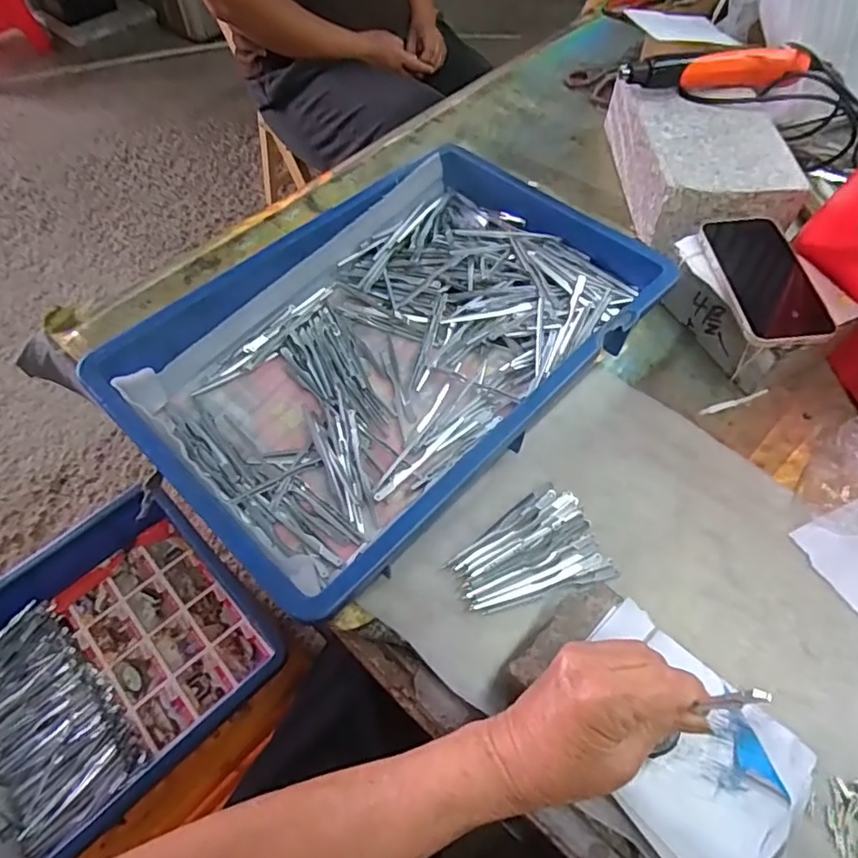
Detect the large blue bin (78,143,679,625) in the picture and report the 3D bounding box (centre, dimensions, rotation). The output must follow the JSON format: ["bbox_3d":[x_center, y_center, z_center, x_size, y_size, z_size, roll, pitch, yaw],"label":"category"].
[{"bbox_3d":[-0.024,-0.075,0.507,0.279,0.075,0.423,39,65,21],"label":"large blue bin"}]

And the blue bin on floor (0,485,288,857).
[{"bbox_3d":[-0.394,0.290,0.593,0.283,0.112,0.418,39,65,21],"label":"blue bin on floor"}]

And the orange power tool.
[{"bbox_3d":[0.312,-0.392,0.634,0.208,0.040,0.037,-6,58,-4],"label":"orange power tool"}]

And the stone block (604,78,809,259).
[{"bbox_3d":[0.300,-0.299,0.647,0.144,0.079,0.244,0,58,-1],"label":"stone block"}]

